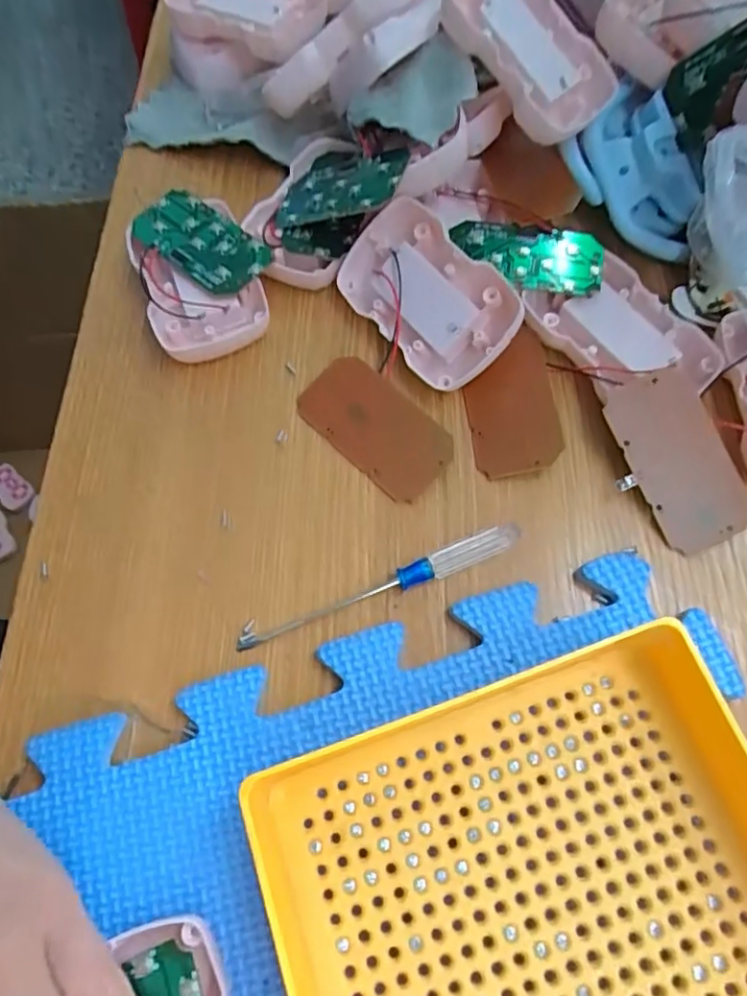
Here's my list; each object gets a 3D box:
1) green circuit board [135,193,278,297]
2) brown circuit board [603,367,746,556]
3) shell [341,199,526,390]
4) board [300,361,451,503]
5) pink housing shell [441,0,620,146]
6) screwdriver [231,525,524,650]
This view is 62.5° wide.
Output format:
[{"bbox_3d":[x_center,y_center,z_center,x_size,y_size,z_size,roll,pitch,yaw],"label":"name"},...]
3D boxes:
[{"bbox_3d":[-0.085,-0.126,0.303,0.070,0.006,0.034,36,81,13],"label":"green circuit board"},{"bbox_3d":[0.129,-0.016,0.261,0.046,0.004,0.075,-23,84,-8],"label":"brown circuit board"},{"bbox_3d":[0.026,-0.094,0.287,0.055,0.016,0.087,-42,74,17],"label":"shell"},{"bbox_3d":[0.001,-0.032,0.278,0.073,0.004,0.038,42,86,16],"label":"board"},{"bbox_3d":[0.072,-0.215,0.293,0.061,0.018,0.089,-33,92,-21],"label":"pink housing shell"},{"bbox_3d":[0.003,0.036,0.248,0.119,0.012,0.010,-20,68,-6],"label":"screwdriver"}]

